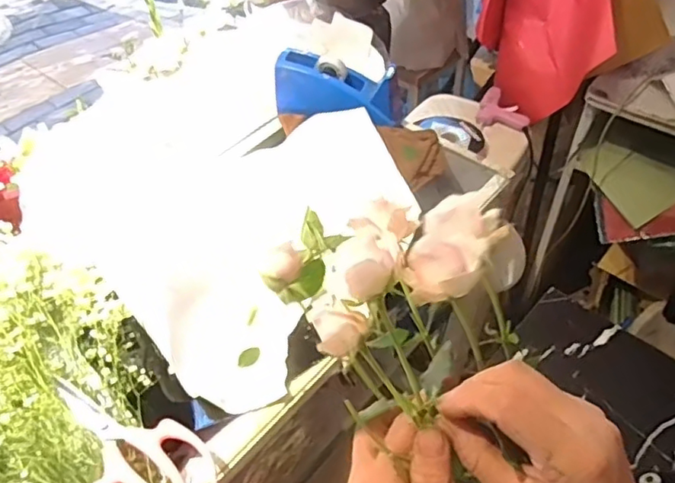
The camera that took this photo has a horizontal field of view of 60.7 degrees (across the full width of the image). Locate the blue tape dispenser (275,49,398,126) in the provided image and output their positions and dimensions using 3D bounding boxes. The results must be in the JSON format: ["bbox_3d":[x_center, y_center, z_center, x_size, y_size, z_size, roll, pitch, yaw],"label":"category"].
[{"bbox_3d":[-0.003,-0.255,0.963,0.204,0.081,0.069,16,52,16],"label":"blue tape dispenser"}]

